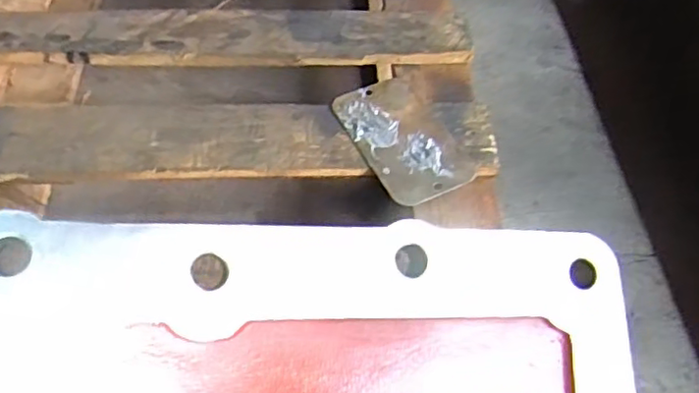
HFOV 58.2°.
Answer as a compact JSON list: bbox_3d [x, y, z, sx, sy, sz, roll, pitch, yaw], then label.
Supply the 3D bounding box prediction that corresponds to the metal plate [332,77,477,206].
[{"bbox_3d":[0.048,-0.053,0.543,0.082,0.006,0.133,-20,58,-17],"label":"metal plate"}]

